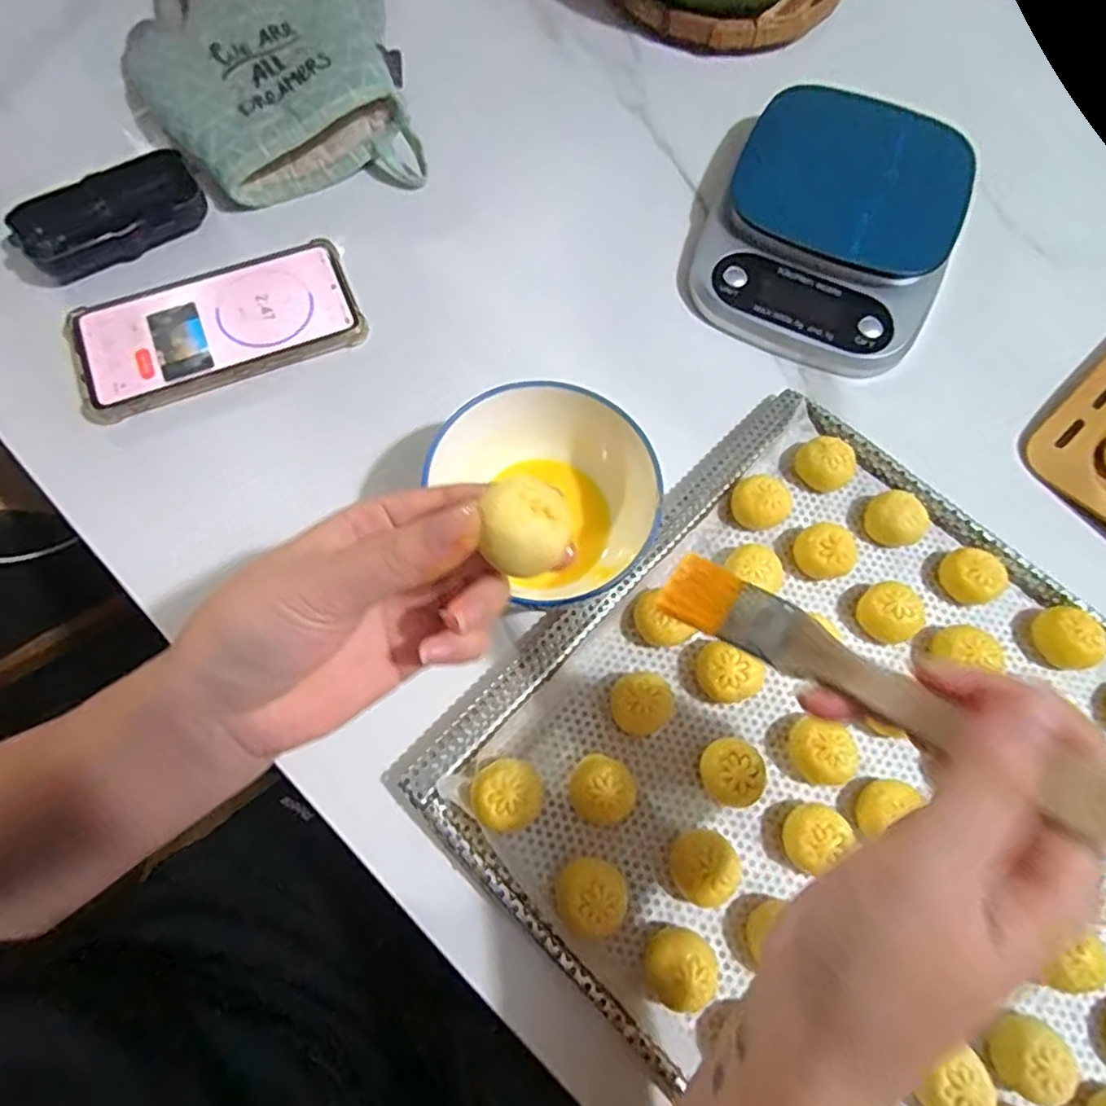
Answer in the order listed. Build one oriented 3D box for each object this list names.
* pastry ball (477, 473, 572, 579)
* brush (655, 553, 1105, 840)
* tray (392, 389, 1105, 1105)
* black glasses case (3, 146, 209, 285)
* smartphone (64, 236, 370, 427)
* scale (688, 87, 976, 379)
[{"bbox_3d":[-0.008,-0.007,0.191,0.025,0.017,0.025,-8,71,-4],"label":"pastry ball"},{"bbox_3d":[0.094,0.038,0.193,0.140,0.013,0.020,30,71,33],"label":"brush"},{"bbox_3d":[0.174,0.132,0.300,0.392,0.027,0.309,43,75,12],"label":"tray"},{"bbox_3d":[-0.275,-0.210,0.405,0.107,0.029,0.047,-26,73,-11],"label":"black glasses case"},{"bbox_3d":[-0.201,-0.135,0.387,0.161,0.015,0.077,-22,73,-10],"label":"smartphone"},{"bbox_3d":[0.179,-0.212,0.417,0.153,0.035,0.191,24,72,7],"label":"scale"}]

